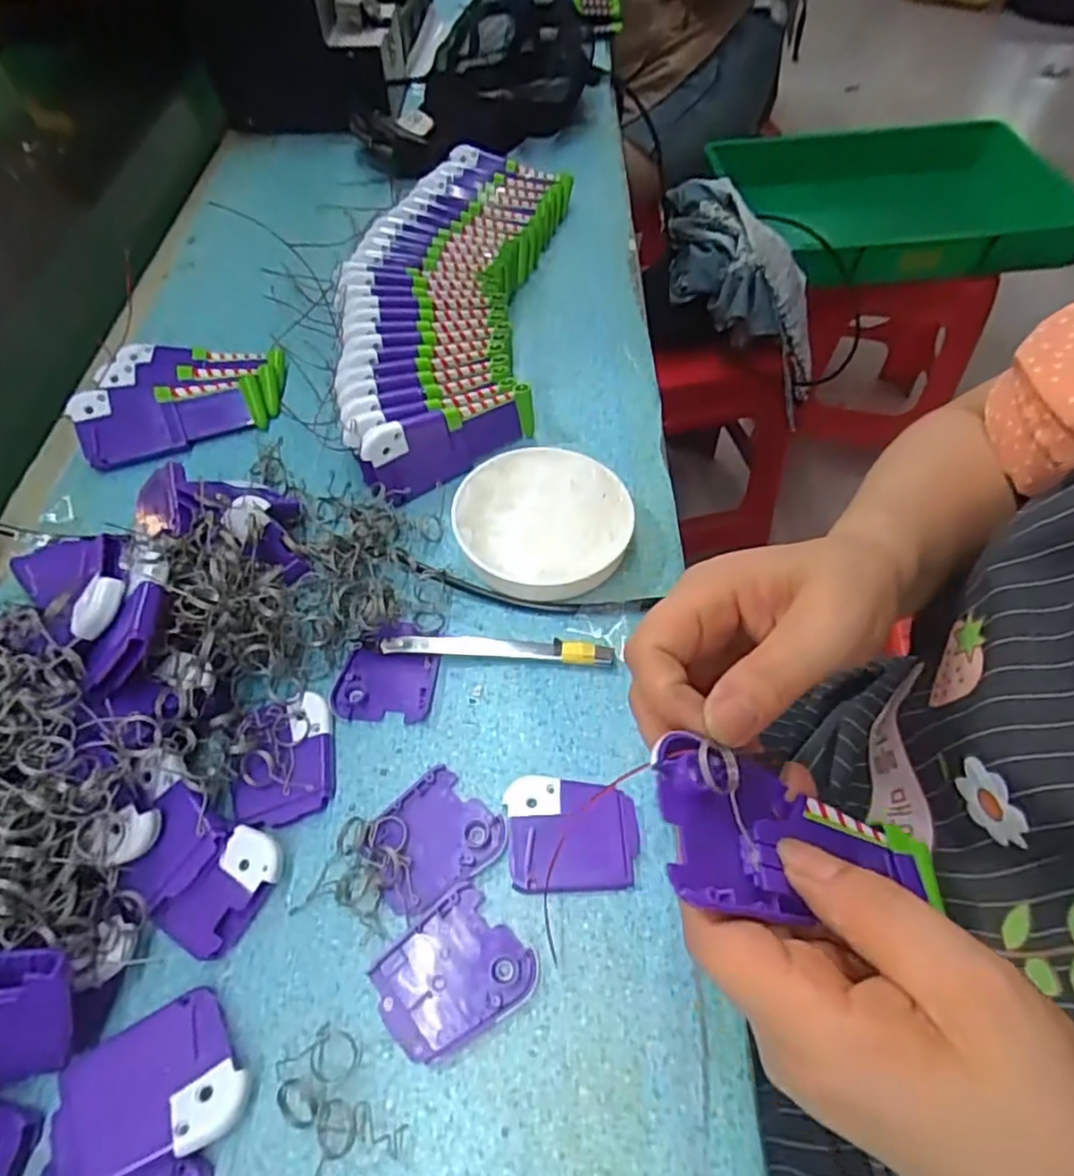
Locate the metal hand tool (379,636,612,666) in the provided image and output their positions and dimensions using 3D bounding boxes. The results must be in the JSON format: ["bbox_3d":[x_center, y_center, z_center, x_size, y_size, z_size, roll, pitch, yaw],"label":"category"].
[{"bbox_3d":[-0.022,0.033,0.363,0.126,0.011,0.014,3,55,2],"label":"metal hand tool"}]

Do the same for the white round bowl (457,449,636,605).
[{"bbox_3d":[0.005,-0.042,0.401,0.109,0.025,0.101,0,55,0],"label":"white round bowl"}]

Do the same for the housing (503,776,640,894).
[{"bbox_3d":[0.017,0.116,0.314,0.061,0.006,0.052,-2,55,-2],"label":"housing"}]

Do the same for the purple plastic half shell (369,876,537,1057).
[{"bbox_3d":[-0.035,0.167,0.281,0.060,0.004,0.052,-38,63,-24],"label":"purple plastic half shell"}]

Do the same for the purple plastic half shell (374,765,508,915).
[{"bbox_3d":[-0.050,0.120,0.310,0.051,0.006,0.060,38,63,23],"label":"purple plastic half shell"}]

